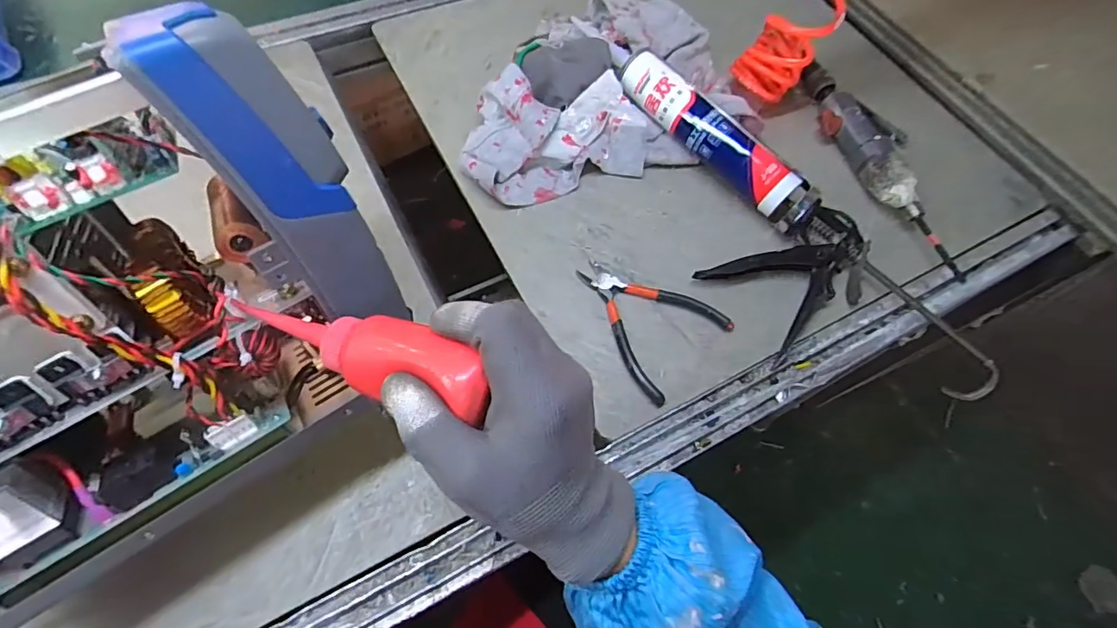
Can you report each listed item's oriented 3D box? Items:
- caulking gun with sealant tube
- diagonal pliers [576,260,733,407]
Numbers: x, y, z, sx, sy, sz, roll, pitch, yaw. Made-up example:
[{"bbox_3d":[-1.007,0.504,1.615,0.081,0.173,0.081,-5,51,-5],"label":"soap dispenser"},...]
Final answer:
[{"bbox_3d":[0.205,-0.088,0.511,0.162,0.067,0.505,-39,72,-20],"label":"caulking gun with sealant tube"},{"bbox_3d":[0.075,0.003,0.491,0.140,0.013,0.110,40,68,16],"label":"diagonal pliers"}]

